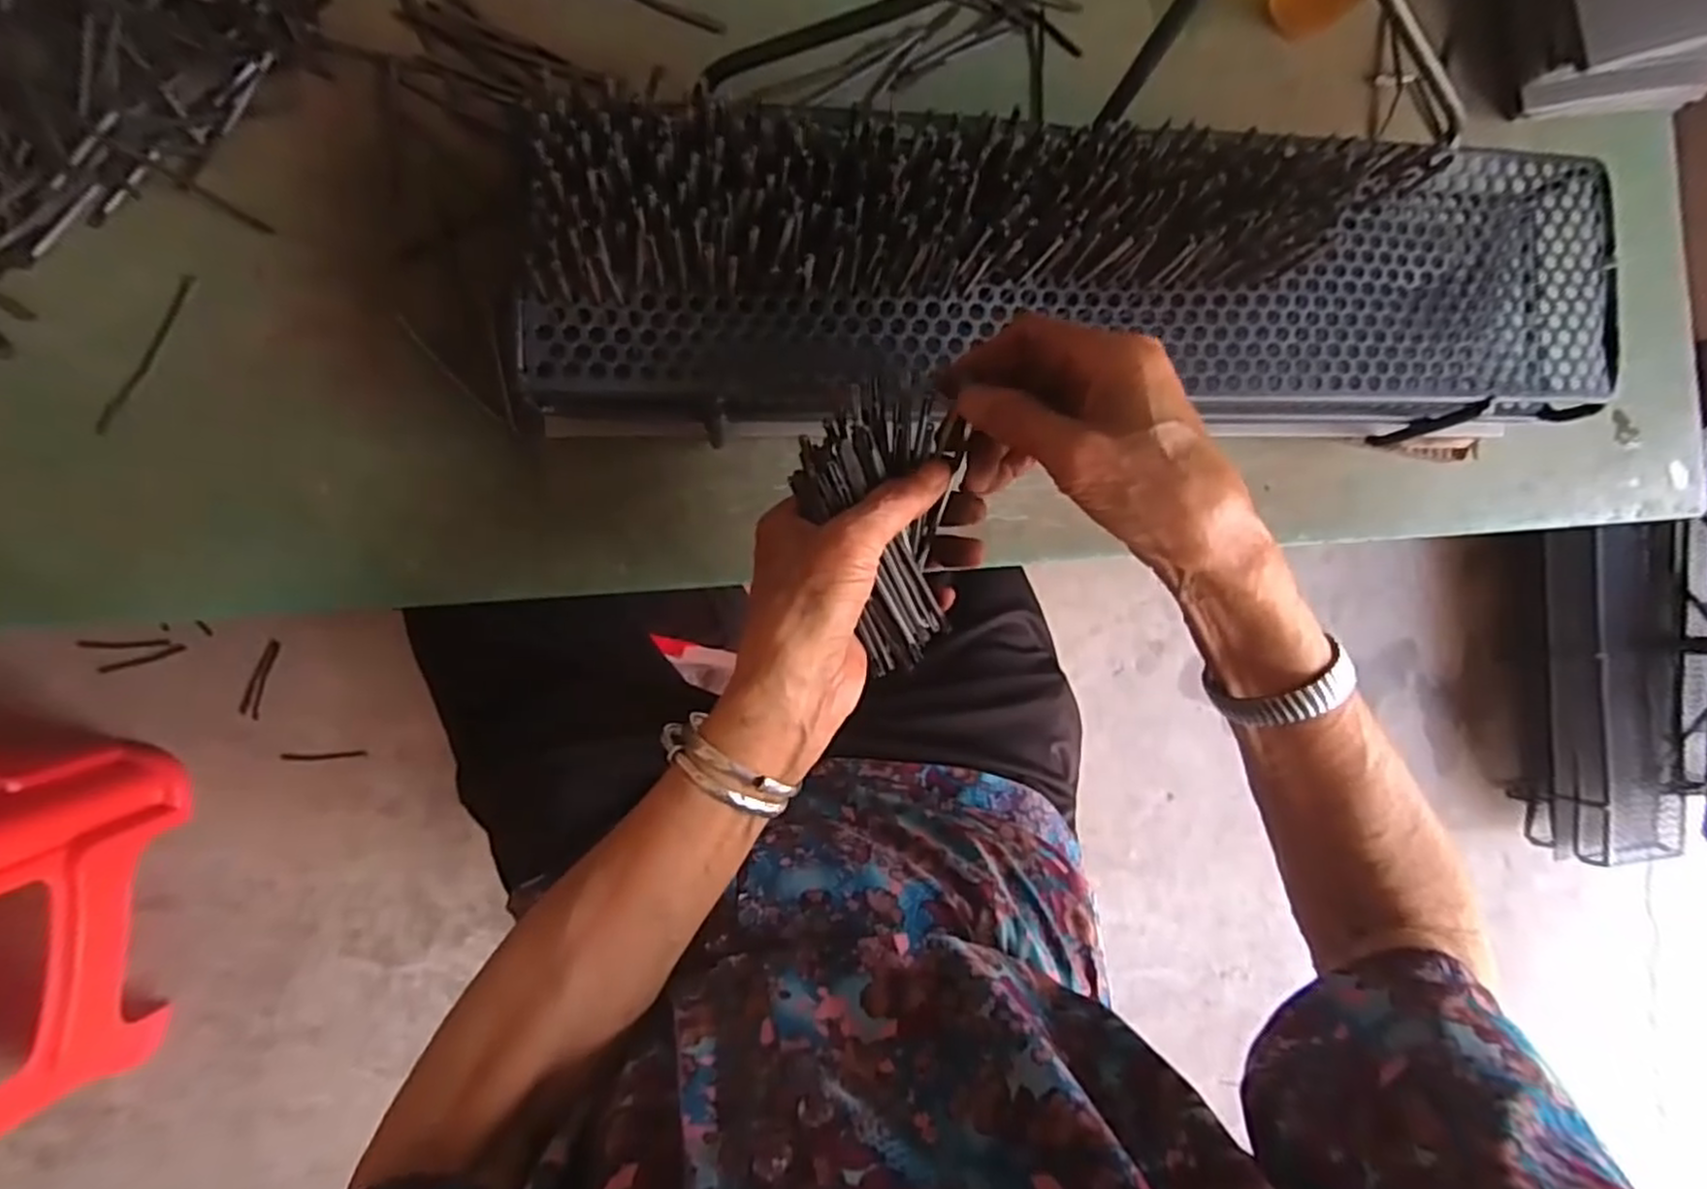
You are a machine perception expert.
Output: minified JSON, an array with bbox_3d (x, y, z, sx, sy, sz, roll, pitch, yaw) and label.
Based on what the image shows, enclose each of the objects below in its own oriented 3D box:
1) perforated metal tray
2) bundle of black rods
[{"bbox_3d":[0.133,-0.164,0.424,0.600,0.123,0.149,-3,89,-9],"label":"perforated metal tray"},{"bbox_3d":[0.012,-0.028,0.339,0.066,0.027,0.124,-11,98,-9],"label":"bundle of black rods"}]

